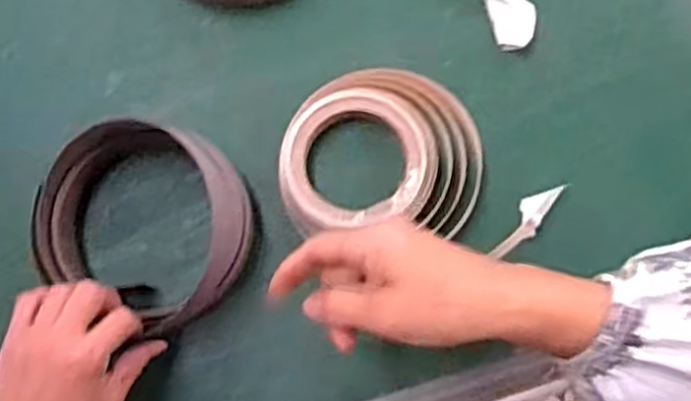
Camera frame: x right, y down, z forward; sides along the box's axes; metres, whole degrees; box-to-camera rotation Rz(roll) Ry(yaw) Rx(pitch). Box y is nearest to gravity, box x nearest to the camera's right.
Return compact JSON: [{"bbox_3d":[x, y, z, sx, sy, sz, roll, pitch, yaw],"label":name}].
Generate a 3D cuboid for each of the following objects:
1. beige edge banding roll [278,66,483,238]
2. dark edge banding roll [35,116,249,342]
[{"bbox_3d":[0.026,-0.034,0.546,0.139,0.034,0.115,1,80,3],"label":"beige edge banding roll"},{"bbox_3d":[-0.143,0.013,0.541,0.151,0.052,0.133,27,88,8],"label":"dark edge banding roll"}]

